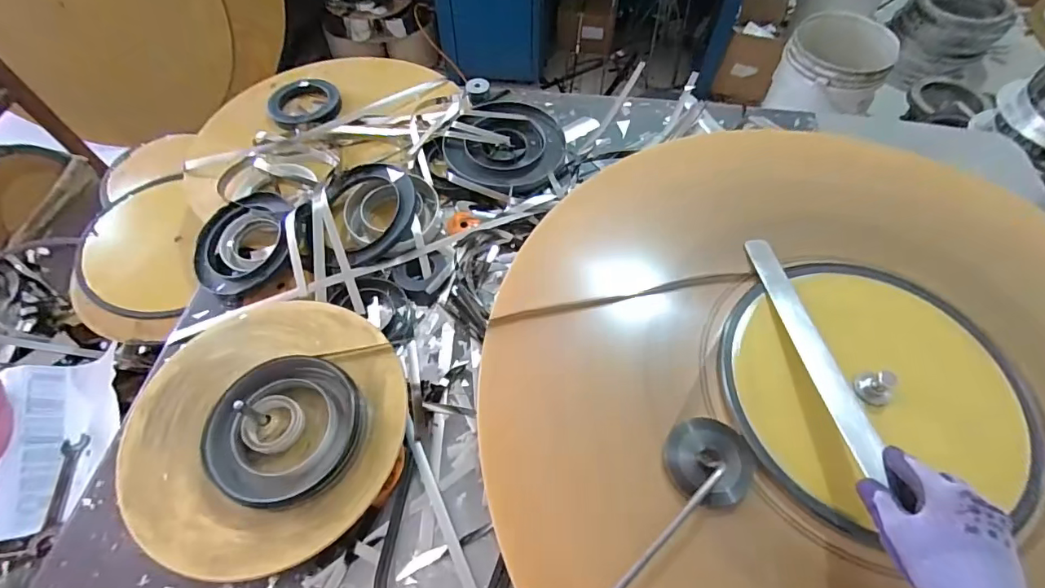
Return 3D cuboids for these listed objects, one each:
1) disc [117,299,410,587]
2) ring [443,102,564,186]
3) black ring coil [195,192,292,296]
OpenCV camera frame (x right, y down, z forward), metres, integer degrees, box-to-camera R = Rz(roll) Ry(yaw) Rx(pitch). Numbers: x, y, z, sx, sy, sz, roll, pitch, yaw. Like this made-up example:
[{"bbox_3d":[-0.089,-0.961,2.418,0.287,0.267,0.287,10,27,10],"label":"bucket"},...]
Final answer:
[{"bbox_3d":[-0.276,0.128,0.517,0.289,0.039,0.276,0,59,1],"label":"disc"},{"bbox_3d":[-0.026,-0.246,0.787,0.190,0.016,0.183,0,59,1],"label":"ring"},{"bbox_3d":[-0.383,-0.073,0.675,0.143,0.035,0.145,-3,73,9],"label":"black ring coil"}]

